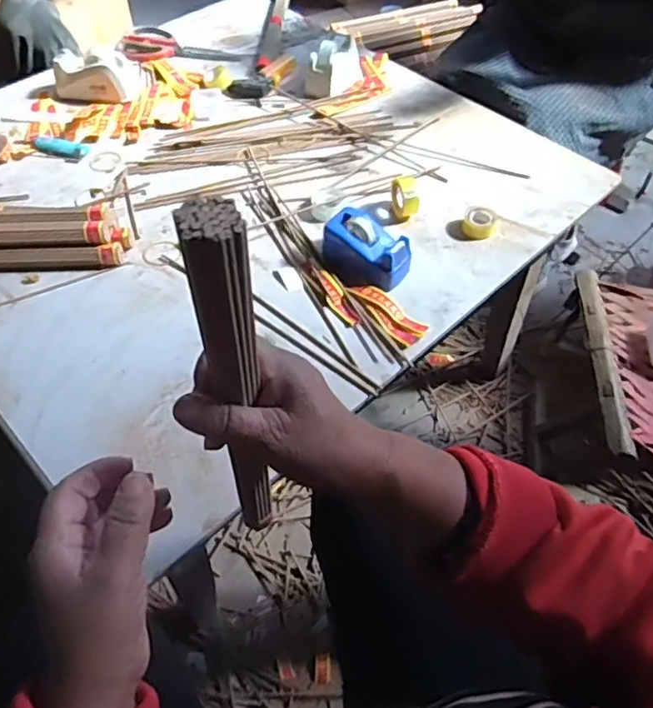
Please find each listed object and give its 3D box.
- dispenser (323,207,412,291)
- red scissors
[{"bbox_3d":[0.046,-0.120,0.688,0.101,0.050,0.063,35,61,22],"label":"dispenser"},{"bbox_3d":[-0.235,-0.520,0.996,0.222,0.017,0.080,1,54,1],"label":"red scissors"}]

